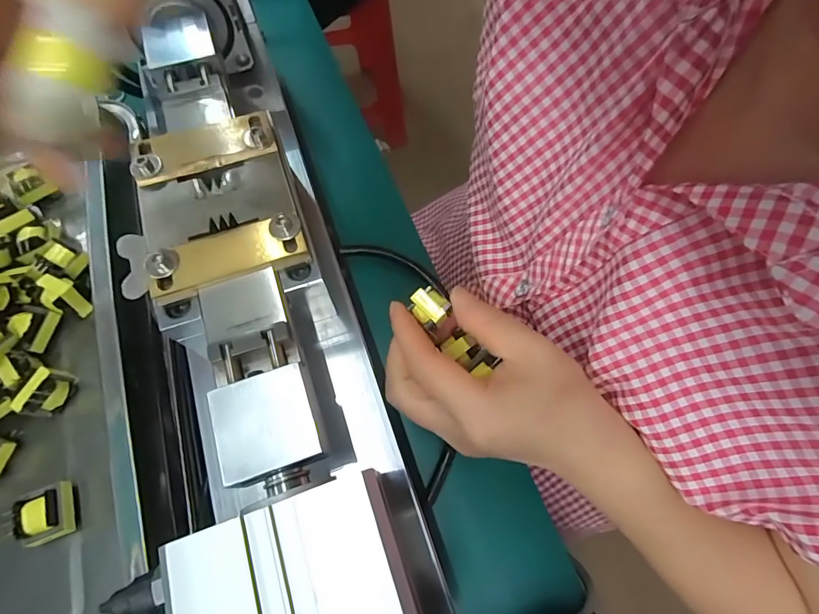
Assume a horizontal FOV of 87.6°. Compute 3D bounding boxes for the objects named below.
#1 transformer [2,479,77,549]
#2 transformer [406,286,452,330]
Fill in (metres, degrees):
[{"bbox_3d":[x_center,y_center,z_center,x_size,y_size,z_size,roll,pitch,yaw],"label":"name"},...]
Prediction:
[{"bbox_3d":[-0.180,0.103,0.214,0.020,0.025,0.025,-22,70,-10],"label":"transformer"},{"bbox_3d":[0.010,0.000,0.224,0.017,0.008,0.020,-38,73,-15],"label":"transformer"}]

